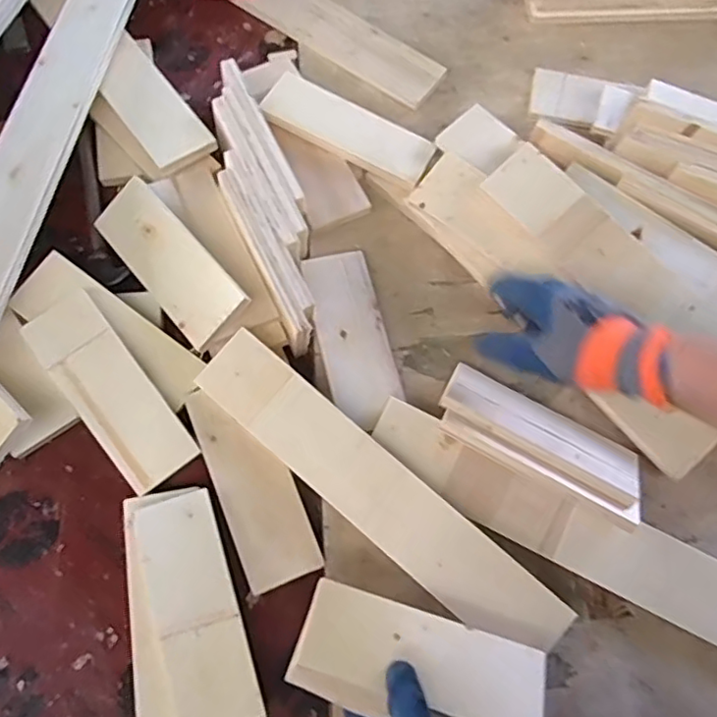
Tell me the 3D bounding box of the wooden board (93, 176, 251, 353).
[{"bbox_3d":[-0.193,-0.101,0.612,0.072,0.011,0.204,-47,70,10],"label":"wooden board"}]

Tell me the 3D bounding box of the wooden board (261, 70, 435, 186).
[{"bbox_3d":[-0.010,-0.262,0.691,0.192,0.011,0.072,26,66,0],"label":"wooden board"}]

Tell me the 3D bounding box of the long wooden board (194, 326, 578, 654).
[{"bbox_3d":[0.019,0.125,0.560,0.400,0.012,0.073,40,83,6],"label":"long wooden board"}]

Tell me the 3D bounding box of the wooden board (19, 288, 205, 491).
[{"bbox_3d":[-0.237,0.031,0.579,0.069,0.007,0.194,-36,87,-13],"label":"wooden board"}]

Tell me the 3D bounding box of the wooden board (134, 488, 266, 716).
[{"bbox_3d":[-0.140,0.217,0.523,0.067,0.009,0.194,-16,75,-12],"label":"wooden board"}]

